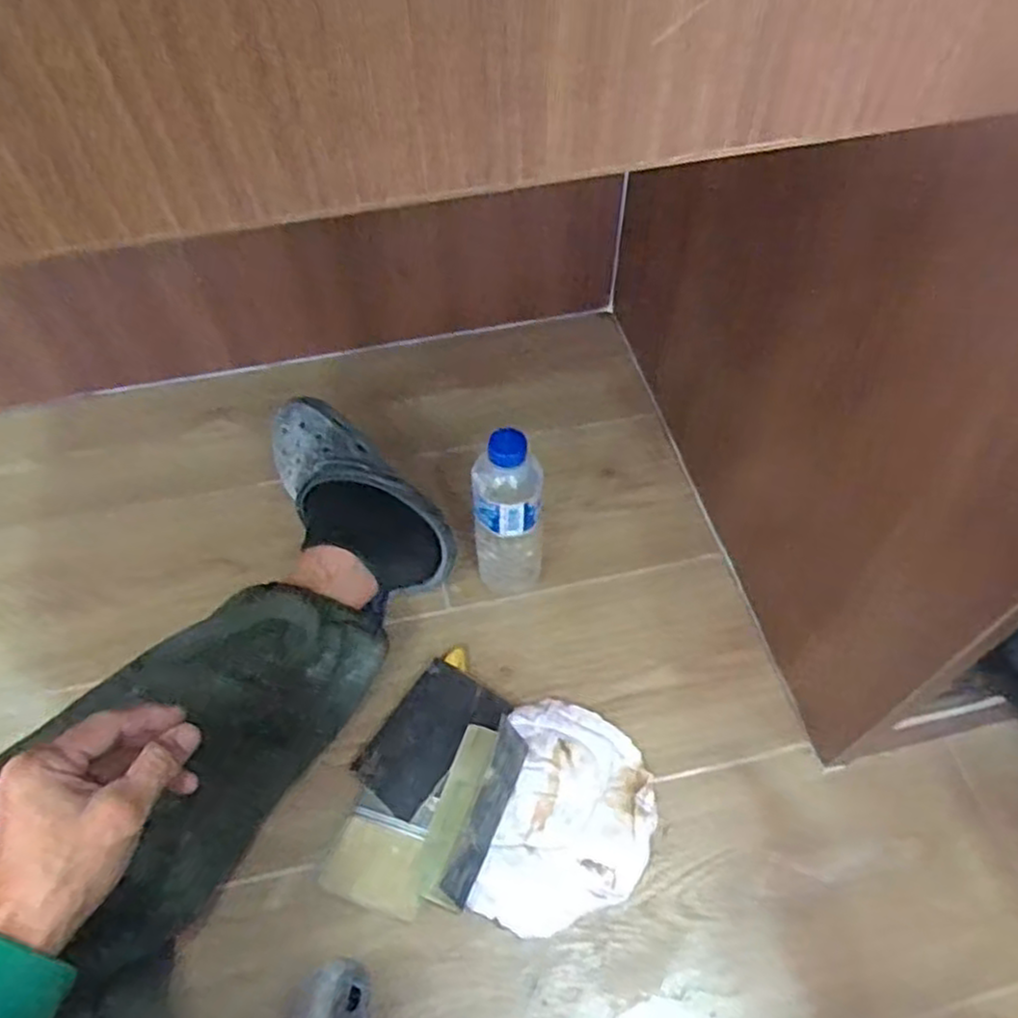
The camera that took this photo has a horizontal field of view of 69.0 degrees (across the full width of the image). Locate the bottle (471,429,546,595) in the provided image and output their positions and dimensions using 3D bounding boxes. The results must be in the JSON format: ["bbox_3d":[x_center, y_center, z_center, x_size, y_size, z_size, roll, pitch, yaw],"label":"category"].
[{"bbox_3d":[0.000,0.012,0.677,0.061,0.216,0.056,6,55,2],"label":"bottle"}]

